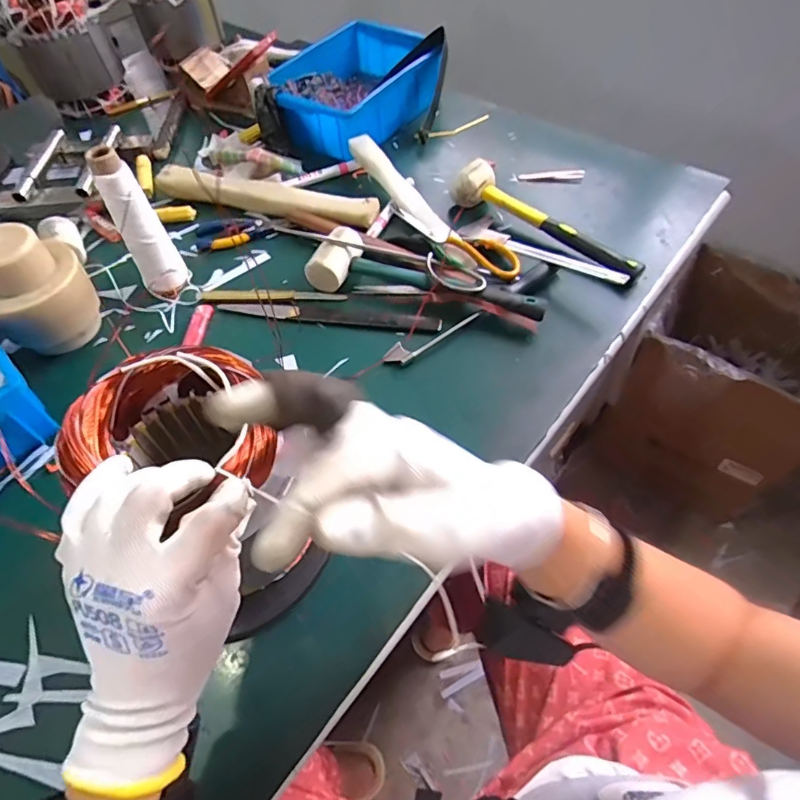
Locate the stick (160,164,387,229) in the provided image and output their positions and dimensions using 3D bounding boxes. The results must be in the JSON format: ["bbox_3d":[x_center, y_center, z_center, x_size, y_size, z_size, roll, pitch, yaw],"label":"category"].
[{"bbox_3d":[-0.195,-0.289,0.715,0.338,0.031,0.047,15,57,13],"label":"stick"}]

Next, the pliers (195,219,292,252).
[{"bbox_3d":[-0.220,-0.233,0.691,0.123,0.011,0.061,-6,55,-2],"label":"pliers"}]

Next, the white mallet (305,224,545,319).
[{"bbox_3d":[0.031,-0.146,0.602,0.285,0.049,0.074,13,57,12],"label":"white mallet"}]

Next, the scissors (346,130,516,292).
[{"bbox_3d":[0.038,-0.256,0.667,0.107,0.026,0.344,-15,56,-17],"label":"scissors"}]

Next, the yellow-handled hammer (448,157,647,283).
[{"bbox_3d":[0.188,-0.231,0.658,0.277,0.068,0.047,36,64,24],"label":"yellow-handled hammer"}]

